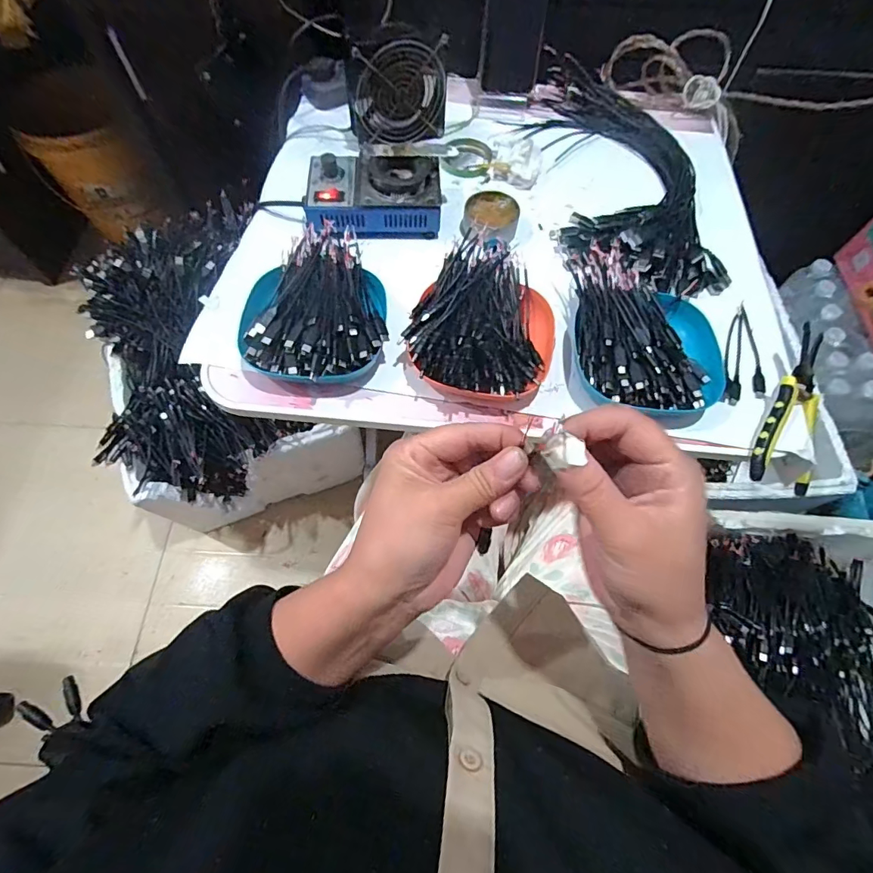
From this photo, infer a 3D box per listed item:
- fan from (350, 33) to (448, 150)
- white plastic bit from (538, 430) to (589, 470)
[{"bbox_3d":[-0.046,-0.421,0.572,0.117,0.107,0.033,-5,66,-4],"label":"fan"},{"bbox_3d":[0.063,0.007,0.231,0.021,0.008,0.017,-8,66,-5],"label":"white plastic bit"}]

